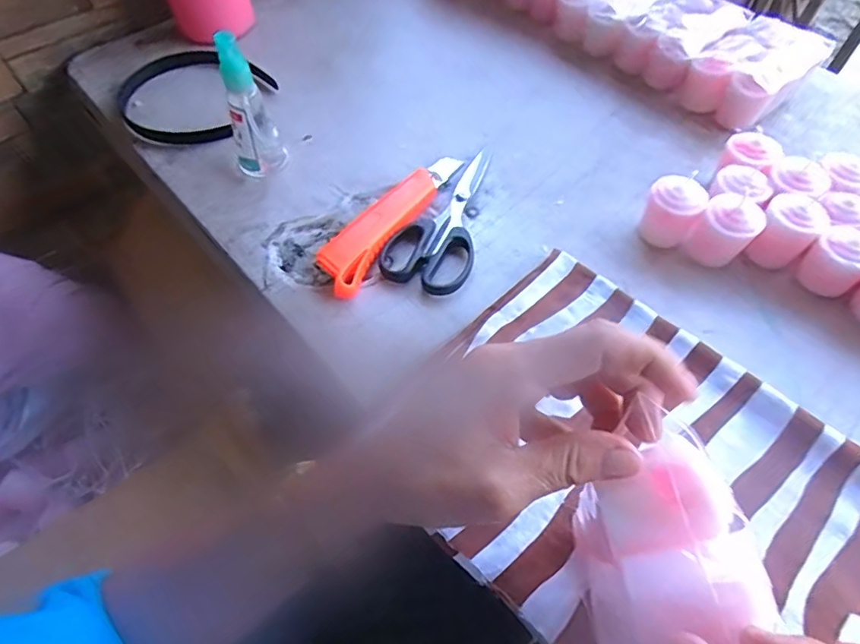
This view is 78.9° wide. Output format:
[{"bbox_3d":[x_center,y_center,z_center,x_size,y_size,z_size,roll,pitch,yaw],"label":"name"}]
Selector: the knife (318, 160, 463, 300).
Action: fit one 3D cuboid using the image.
[{"bbox_3d":[-0.028,-0.082,0.386,0.033,0.023,0.154,29,62,17],"label":"knife"}]

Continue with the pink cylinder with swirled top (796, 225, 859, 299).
[{"bbox_3d":[0.266,-0.036,0.347,0.030,0.045,0.033,-34,63,-19],"label":"pink cylinder with swirled top"}]

